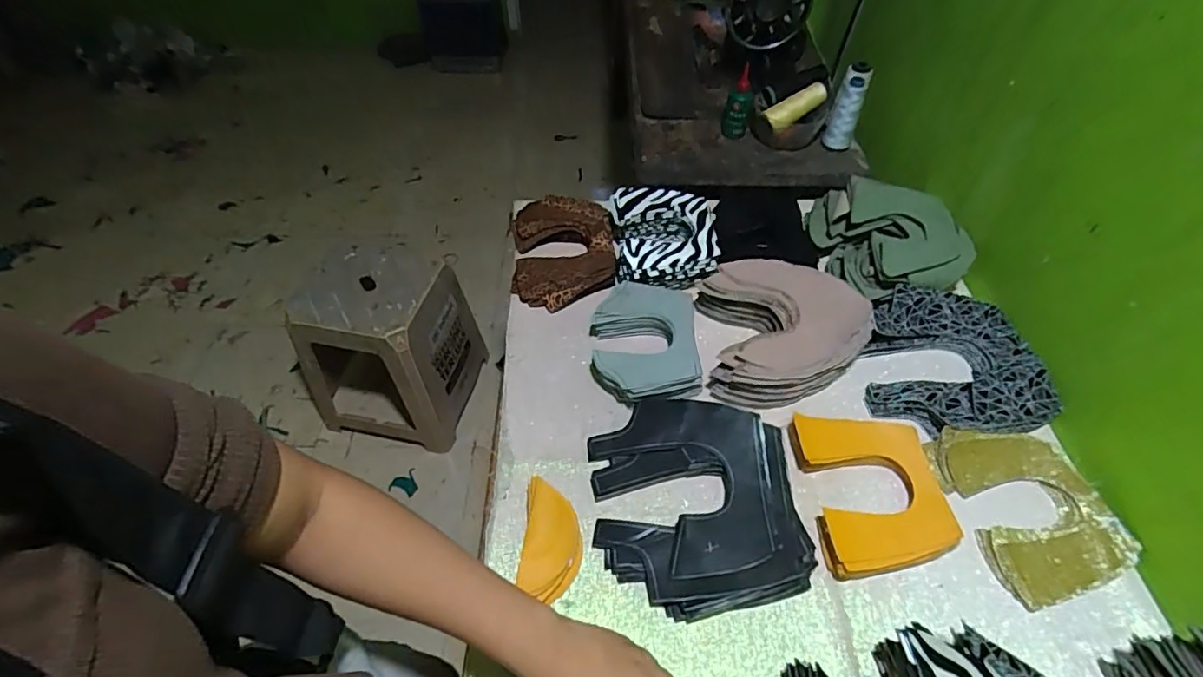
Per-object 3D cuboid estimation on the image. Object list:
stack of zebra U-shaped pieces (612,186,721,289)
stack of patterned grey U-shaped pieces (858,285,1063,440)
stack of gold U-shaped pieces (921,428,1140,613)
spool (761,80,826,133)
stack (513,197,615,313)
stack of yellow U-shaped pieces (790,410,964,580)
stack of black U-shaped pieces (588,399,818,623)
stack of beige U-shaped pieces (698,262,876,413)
[{"bbox_3d":[0.087,-0.134,0.758,0.138,0.058,0.159,-1,50,0],"label":"stack of zebra U-shaped pieces"},{"bbox_3d":[0.396,0.028,0.639,0.182,0.045,0.180,1,50,1],"label":"stack of patterned grey U-shaped pieces"},{"bbox_3d":[0.418,0.162,0.541,0.133,0.029,0.159,-9,51,-7],"label":"stack of gold U-shaped pieces"},{"bbox_3d":[0.327,-0.383,0.925,0.115,0.035,0.036,-31,55,-1],"label":"spool"},{"bbox_3d":[-0.053,-0.125,0.766,0.134,0.042,0.180,-4,51,-3],"label":"stack"},{"bbox_3d":[0.261,0.146,0.542,0.117,0.033,0.154,-2,50,-2],"label":"stack of yellow U-shaped pieces"},{"bbox_3d":[0.090,0.152,0.544,0.193,0.033,0.211,-3,51,-2],"label":"stack of black U-shaped pieces"},{"bbox_3d":[0.214,-0.012,0.657,0.179,0.057,0.174,1,50,1],"label":"stack of beige U-shaped pieces"}]

